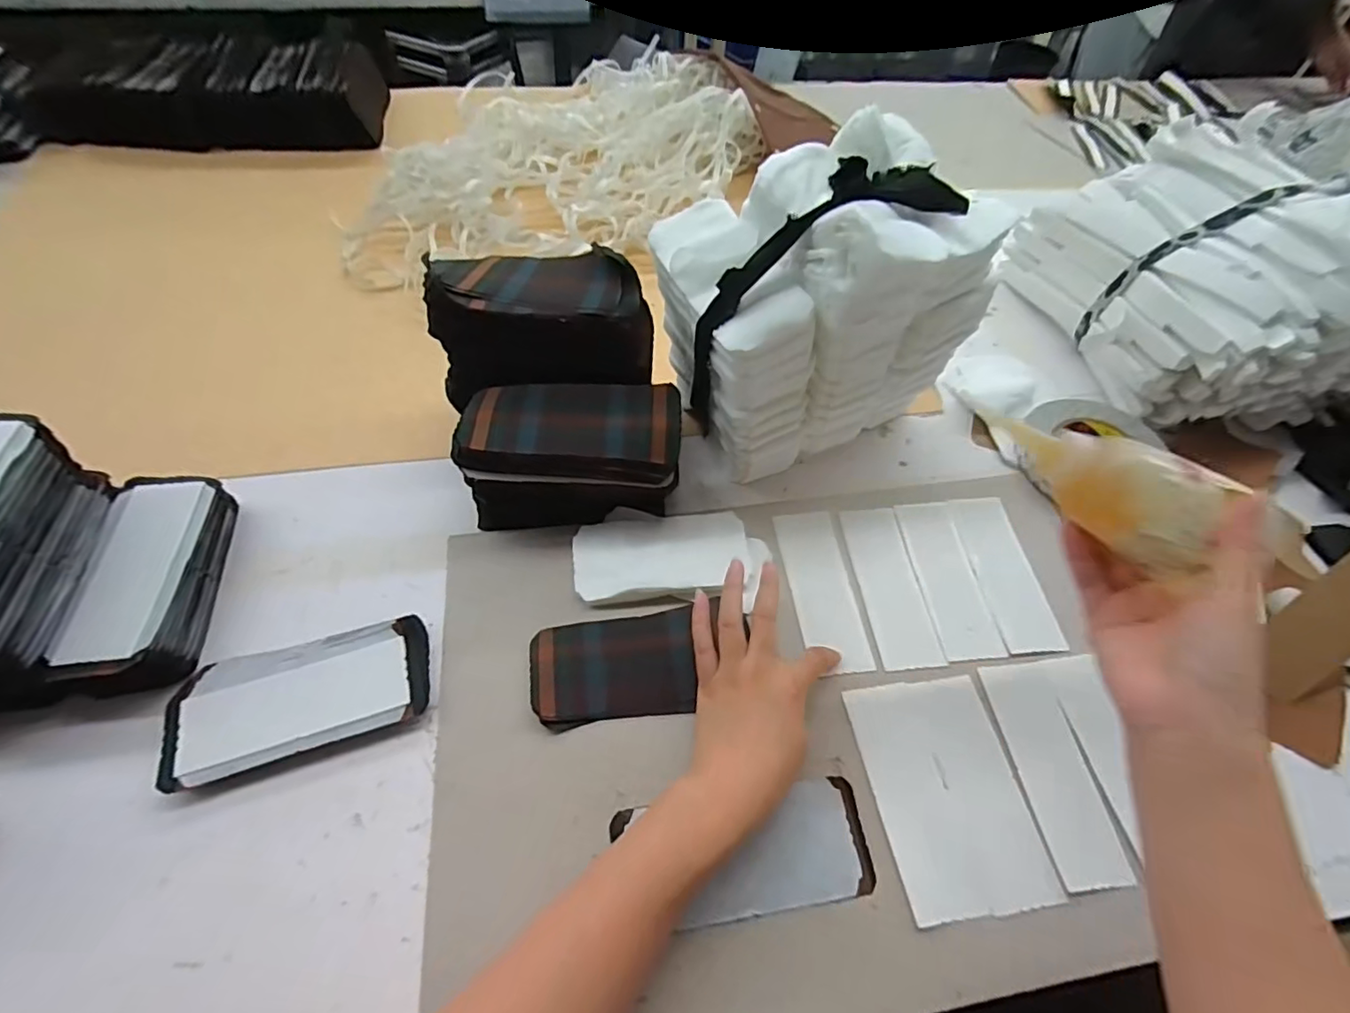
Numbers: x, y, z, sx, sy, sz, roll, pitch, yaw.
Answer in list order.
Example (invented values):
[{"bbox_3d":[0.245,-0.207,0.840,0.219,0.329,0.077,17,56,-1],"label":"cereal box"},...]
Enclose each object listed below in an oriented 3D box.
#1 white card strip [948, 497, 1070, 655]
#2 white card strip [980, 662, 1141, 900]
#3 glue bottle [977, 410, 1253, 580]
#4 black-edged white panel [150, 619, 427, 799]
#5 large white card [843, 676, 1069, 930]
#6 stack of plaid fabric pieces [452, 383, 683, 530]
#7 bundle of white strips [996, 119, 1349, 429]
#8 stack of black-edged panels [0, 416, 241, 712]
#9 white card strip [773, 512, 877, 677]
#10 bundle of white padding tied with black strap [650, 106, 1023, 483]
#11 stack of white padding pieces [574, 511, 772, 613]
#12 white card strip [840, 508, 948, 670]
[{"bbox_3d":[0.290,0.055,0.506,0.050,0.009,0.151,-6,56,1],"label":"white card strip"},{"bbox_3d":[0.268,0.184,0.412,0.048,0.007,0.145,-10,55,6],"label":"white card strip"},{"bbox_3d":[0.243,-0.017,0.331,0.126,0.041,0.047,35,62,12],"label":"glue bottle"},{"bbox_3d":[-0.266,0.134,0.415,0.165,0.019,0.084,-14,58,-11],"label":"black-edged white panel"},{"bbox_3d":[0.191,0.198,0.406,0.102,0.006,0.146,-6,57,-6],"label":"large white card"},{"bbox_3d":[-0.084,-0.040,0.489,0.175,0.093,0.090,-1,57,-3],"label":"stack of plaid fabric pieces"},{"bbox_3d":[0.544,-0.239,0.603,0.210,0.188,0.317,-12,58,-10],"label":"bundle of white strips"},{"bbox_3d":[-0.466,0.036,0.395,0.204,0.140,0.176,-7,57,-7],"label":"stack of black-edged panels"},{"bbox_3d":[0.124,0.068,0.489,0.052,0.004,0.145,-6,58,-3],"label":"white card strip"},{"bbox_3d":[0.116,-0.163,0.498,0.229,0.240,0.166,-22,60,-16],"label":"bundle of white padding tied with black strap"},{"bbox_3d":[-0.004,0.045,0.488,0.157,0.012,0.083,2,57,-1],"label":"stack of white padding pieces"},{"bbox_3d":[0.184,0.065,0.497,0.053,0.004,0.147,-3,57,-5],"label":"white card strip"}]

